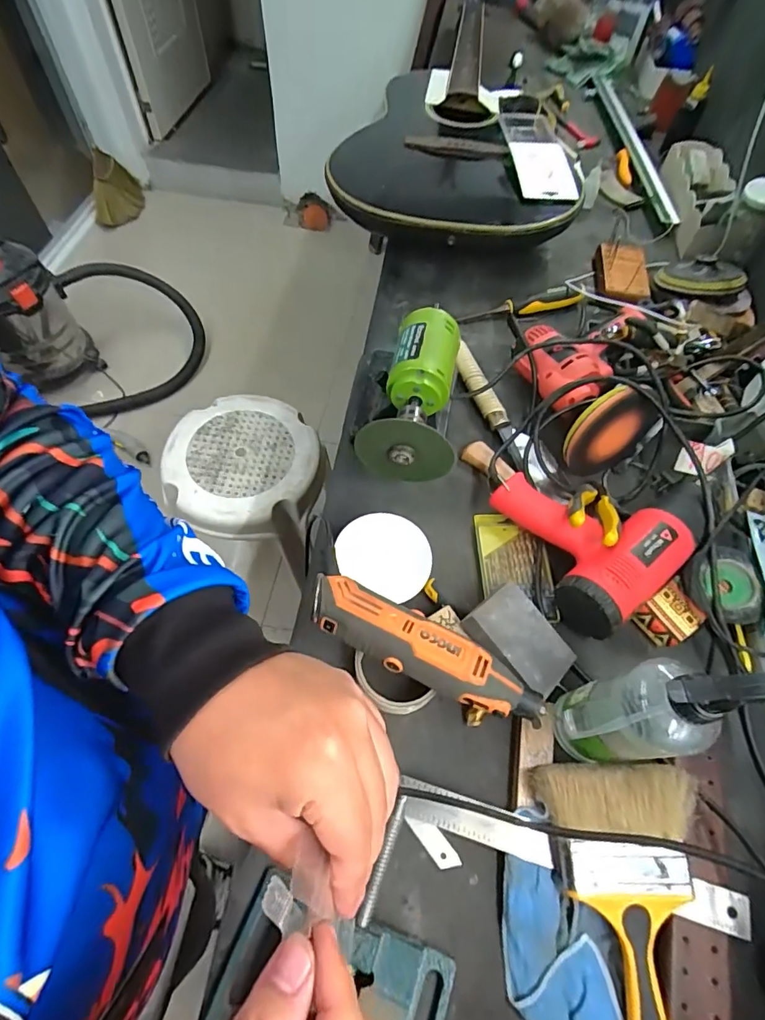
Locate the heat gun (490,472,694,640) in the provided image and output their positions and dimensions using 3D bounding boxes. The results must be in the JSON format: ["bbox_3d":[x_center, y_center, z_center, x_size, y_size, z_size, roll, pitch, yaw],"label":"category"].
[{"bbox_3d":[0.223,0.020,0.532,0.151,0.064,0.188,-32,68,-20],"label":"heat gun"}]

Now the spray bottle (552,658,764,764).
[{"bbox_3d":[0.205,0.150,0.367,0.074,0.233,0.066,-16,63,-13],"label":"spray bottle"}]

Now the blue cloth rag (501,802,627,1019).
[{"bbox_3d":[0.143,0.351,0.382,0.087,0.020,0.194,2,61,-3],"label":"blue cloth rag"}]

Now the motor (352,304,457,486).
[{"bbox_3d":[0.028,-0.133,0.573,0.108,0.119,0.208,7,60,-1],"label":"motor"}]

